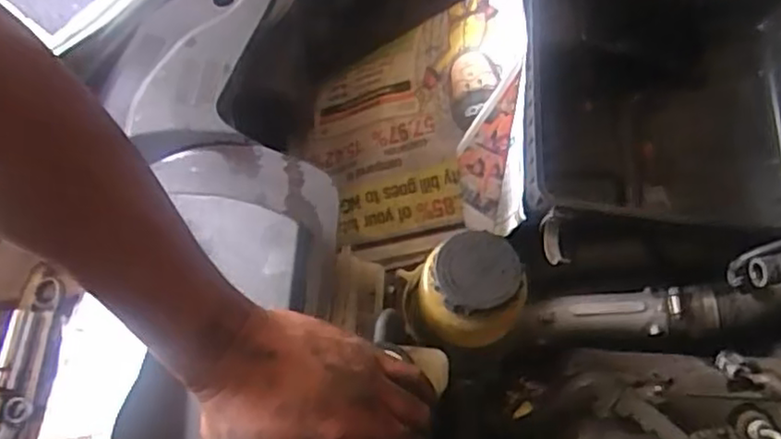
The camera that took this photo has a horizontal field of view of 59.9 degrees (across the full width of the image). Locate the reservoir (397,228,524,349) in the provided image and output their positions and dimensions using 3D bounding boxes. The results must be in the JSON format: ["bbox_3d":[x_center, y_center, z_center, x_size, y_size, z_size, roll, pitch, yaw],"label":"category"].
[{"bbox_3d":[0.058,0.058,0.526,0.086,0.079,0.073,-4,63,-3],"label":"reservoir"}]

